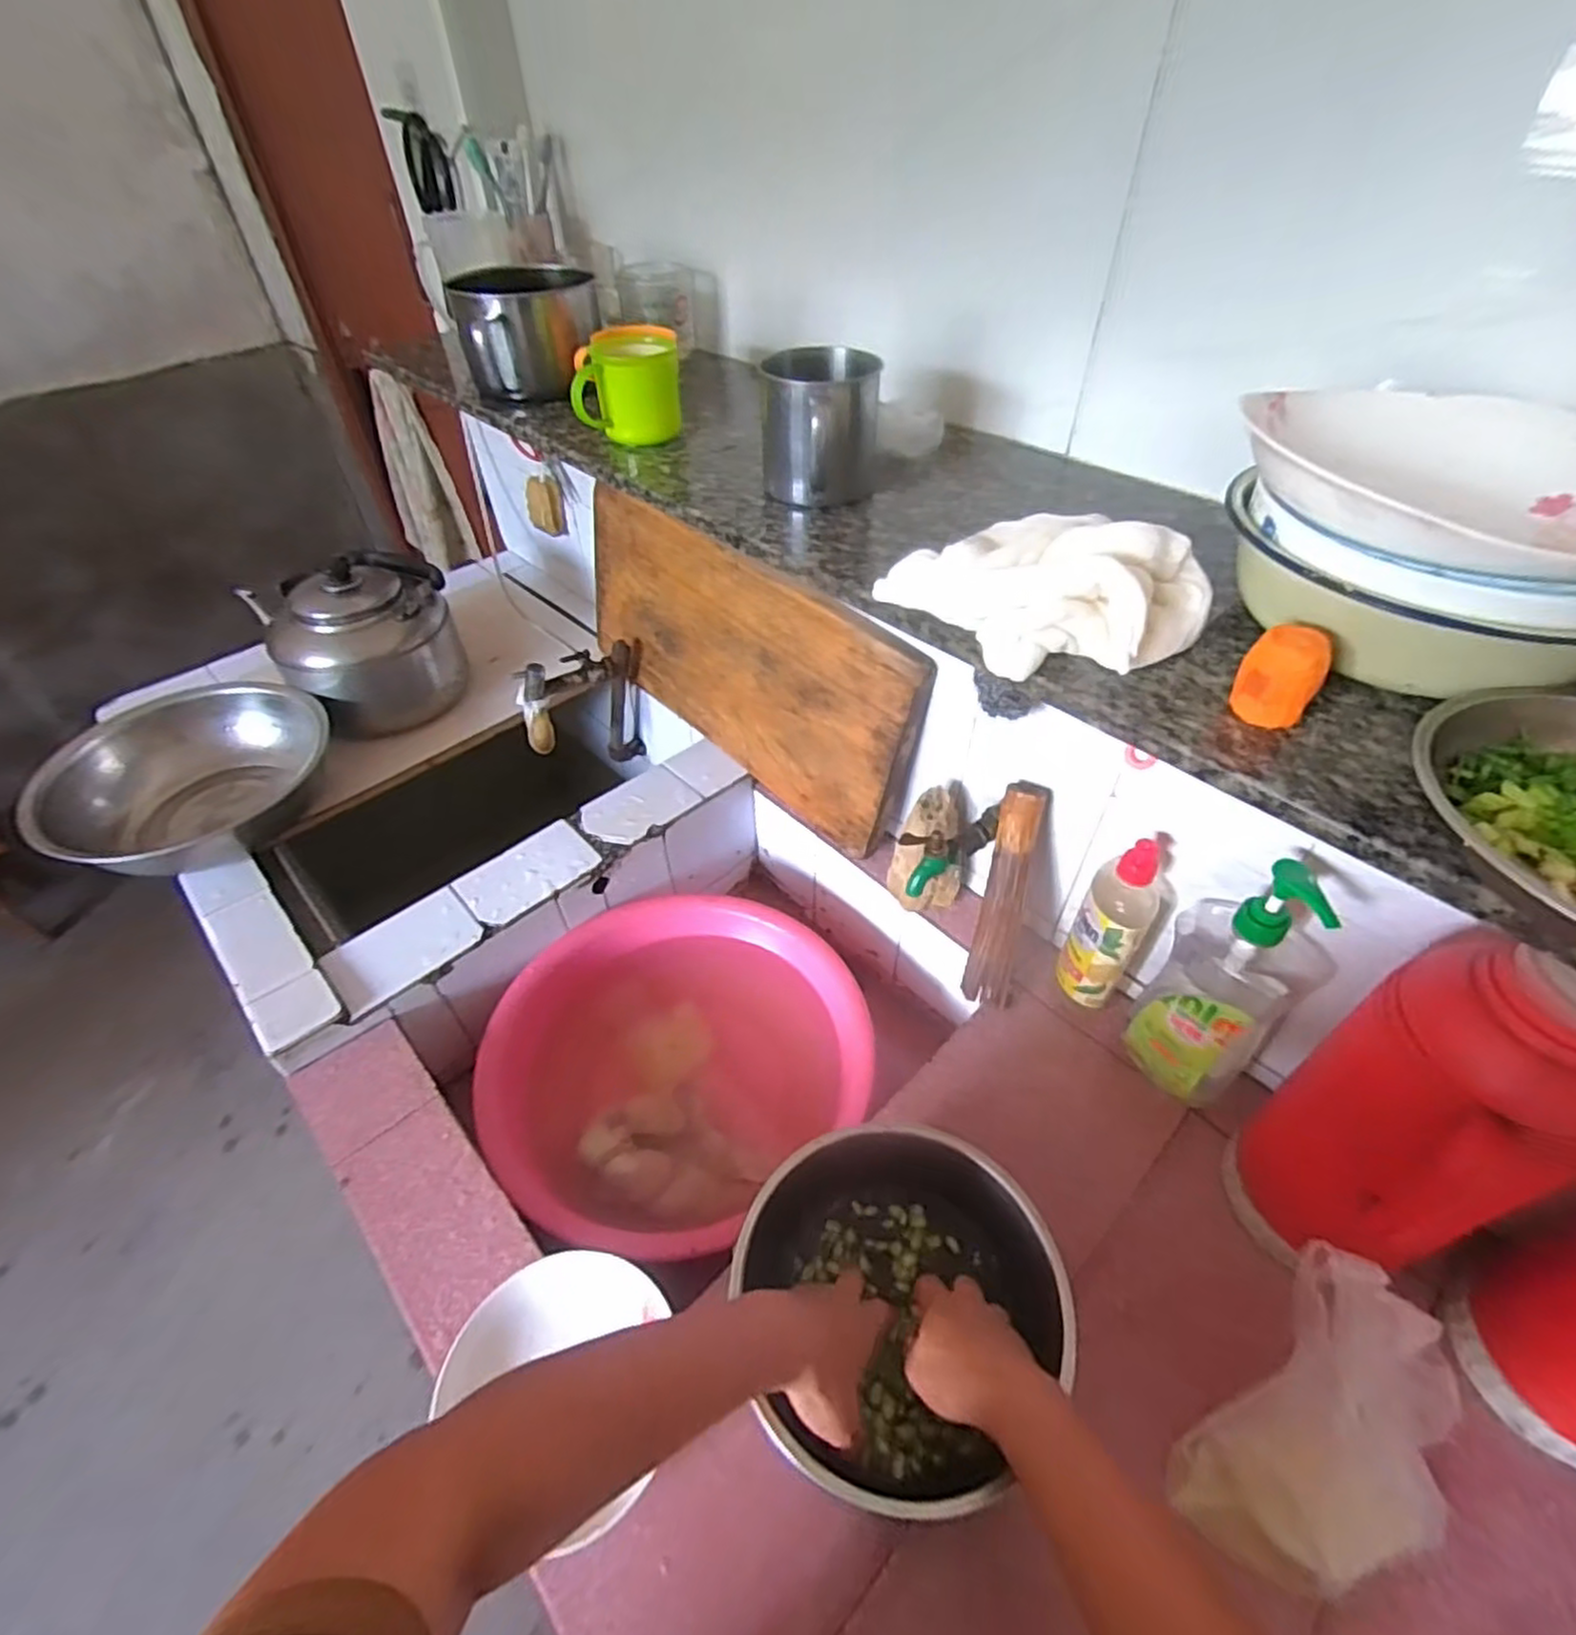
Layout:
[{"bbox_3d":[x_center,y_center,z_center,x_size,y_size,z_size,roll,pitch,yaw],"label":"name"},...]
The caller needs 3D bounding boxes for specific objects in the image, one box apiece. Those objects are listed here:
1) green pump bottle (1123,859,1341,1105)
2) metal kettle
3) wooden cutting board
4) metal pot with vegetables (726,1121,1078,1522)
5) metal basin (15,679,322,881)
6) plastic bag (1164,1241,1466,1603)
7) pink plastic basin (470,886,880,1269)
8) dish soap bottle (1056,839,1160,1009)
[{"bbox_3d":[0.373,0.141,0.632,0.083,0.270,0.106,-33,54,-27],"label":"green pump bottle"},{"bbox_3d":[-0.581,-0.247,1.024,0.220,0.185,0.205,-29,52,-24],"label":"metal kettle"},{"bbox_3d":[-0.077,-0.201,0.947,0.033,0.282,0.560,-27,50,-37],"label":"wooden cutting board"},{"bbox_3d":[0.074,0.351,0.541,0.220,0.093,0.216,-1,46,1],"label":"metal pot with vegetables"},{"bbox_3d":[-0.721,-0.045,0.901,0.276,0.099,0.276,-1,46,1],"label":"metal basin"},{"bbox_3d":[0.342,0.374,0.460,0.132,0.233,0.059,13,19,14],"label":"plastic bag"},{"bbox_3d":[-0.134,0.278,0.867,0.388,0.166,0.353,-1,46,1],"label":"pink plastic basin"},{"bbox_3d":[0.306,0.100,0.701,0.065,0.187,0.064,28,53,25],"label":"dish soap bottle"}]

